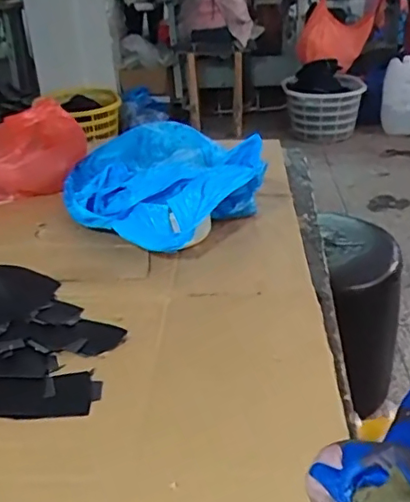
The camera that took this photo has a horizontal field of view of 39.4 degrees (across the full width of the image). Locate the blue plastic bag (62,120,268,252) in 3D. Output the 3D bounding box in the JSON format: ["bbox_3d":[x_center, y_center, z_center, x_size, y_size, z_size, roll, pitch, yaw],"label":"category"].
[{"bbox_3d":[-0.073,-0.121,0.954,0.361,0.128,0.299,21,36,39],"label":"blue plastic bag"}]

